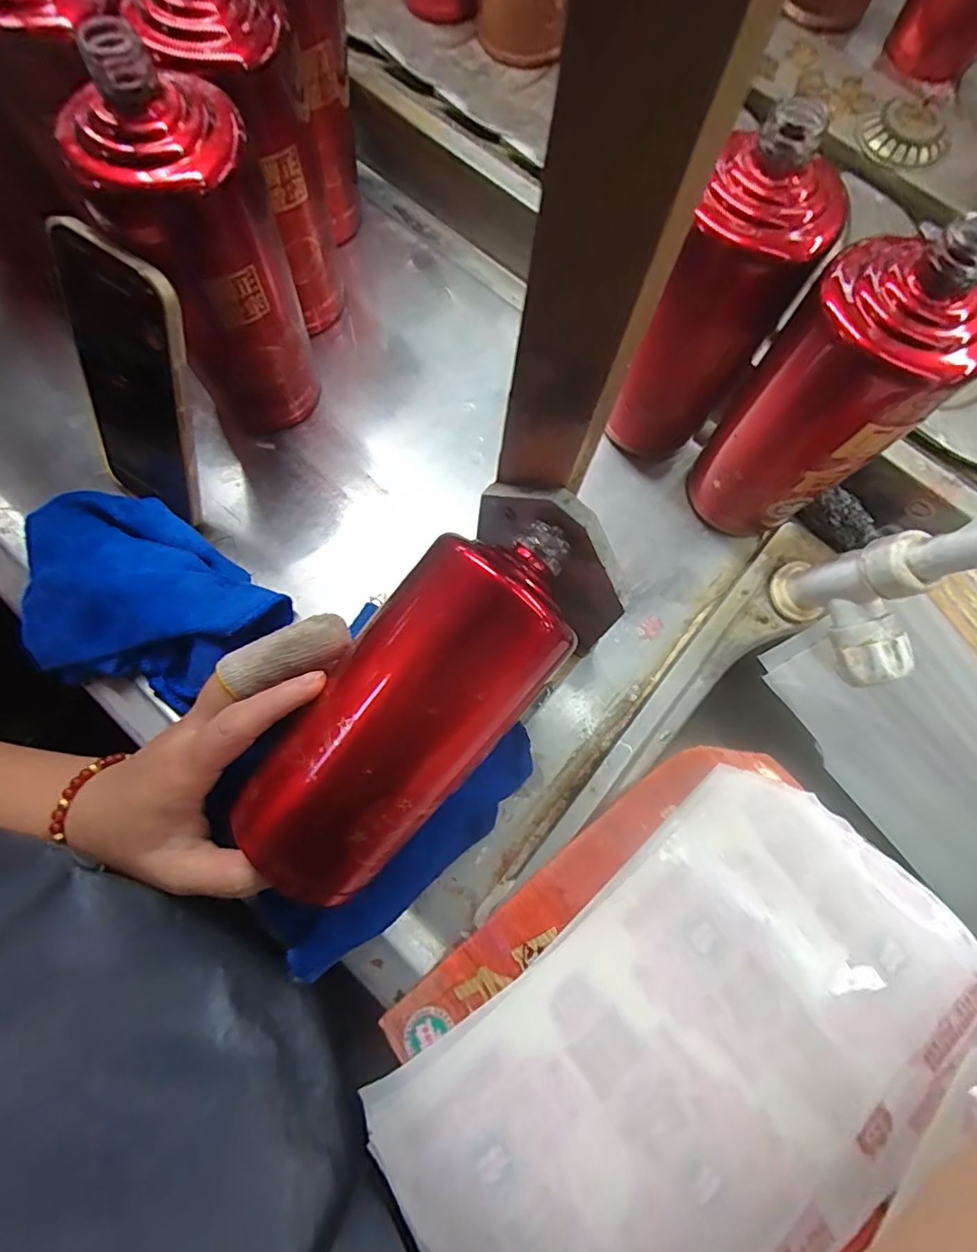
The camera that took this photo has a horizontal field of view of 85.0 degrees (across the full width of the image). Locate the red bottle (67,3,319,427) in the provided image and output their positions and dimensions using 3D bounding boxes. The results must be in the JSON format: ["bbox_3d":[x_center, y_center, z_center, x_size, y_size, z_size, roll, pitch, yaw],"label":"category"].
[{"bbox_3d":[-0.162,-0.206,0.328,0.082,0.213,0.095,-23,73,-12],"label":"red bottle"}]

